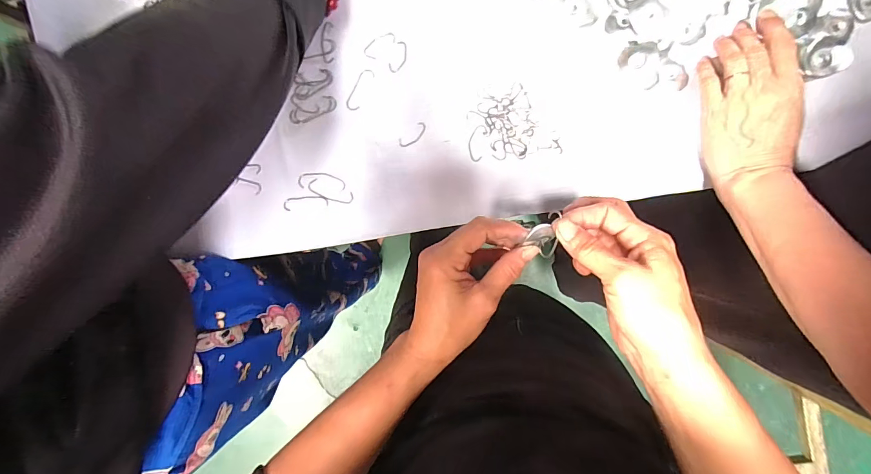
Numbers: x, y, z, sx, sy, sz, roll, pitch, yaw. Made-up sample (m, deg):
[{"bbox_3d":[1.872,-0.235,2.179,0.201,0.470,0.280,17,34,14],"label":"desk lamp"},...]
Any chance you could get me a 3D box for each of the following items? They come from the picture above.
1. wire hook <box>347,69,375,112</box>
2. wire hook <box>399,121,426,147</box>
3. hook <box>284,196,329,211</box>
[{"bbox_3d":[-0.078,-0.151,0.390,0.014,0.004,0.044,28,96,1],"label":"wire hook"},{"bbox_3d":[-0.023,-0.105,0.397,0.033,0.004,0.014,-40,91,6],"label":"wire hook"},{"bbox_3d":[-0.137,-0.037,0.403,0.047,0.004,0.013,-8,94,5],"label":"hook"}]

